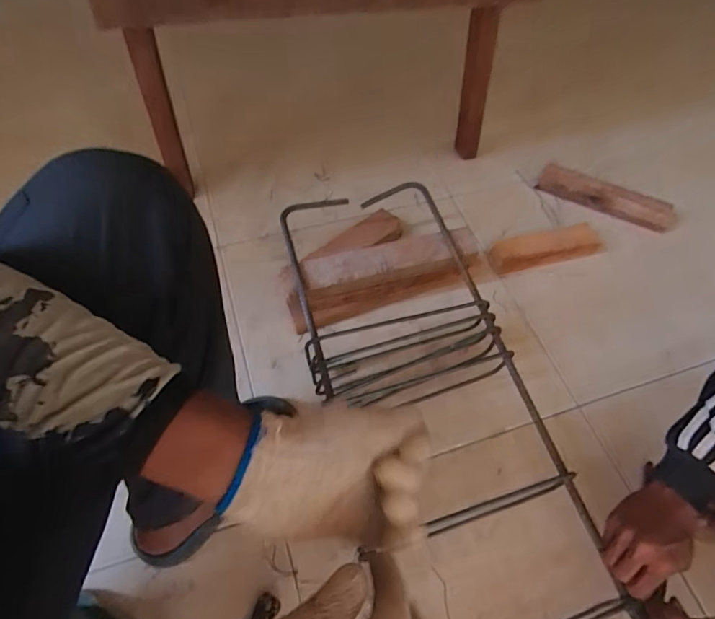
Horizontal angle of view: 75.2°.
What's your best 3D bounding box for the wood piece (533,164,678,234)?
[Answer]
[{"bbox_3d":[0.554,-0.248,1.031,0.303,0.046,0.065,25,59,12],"label":"wood piece"}]

